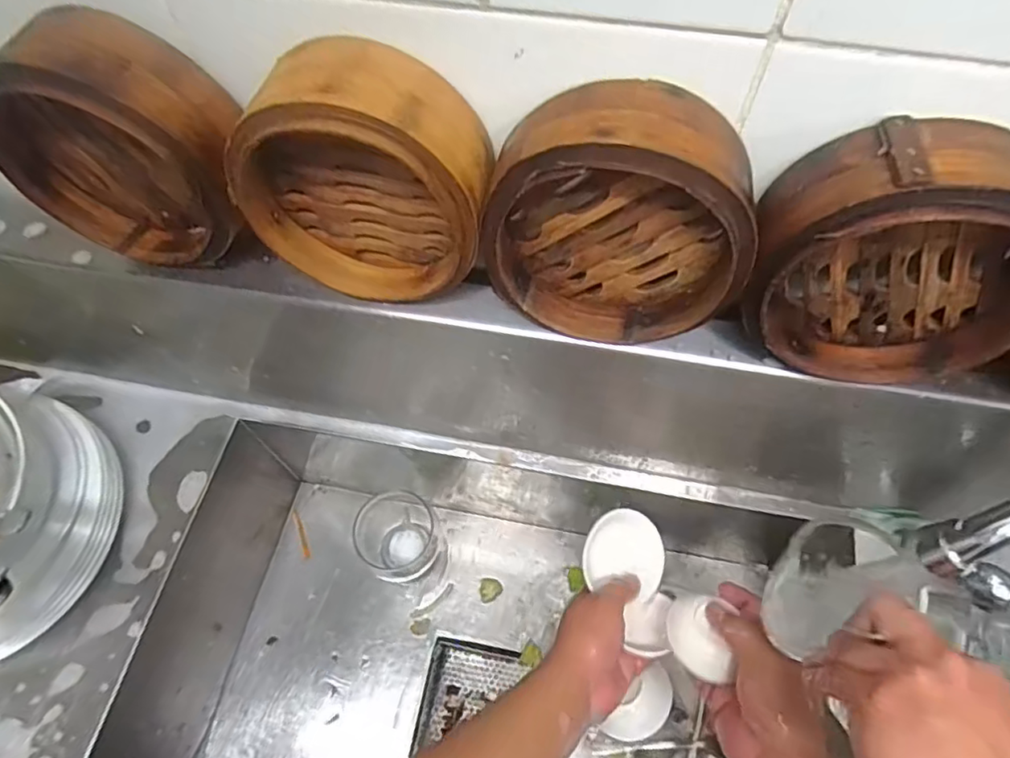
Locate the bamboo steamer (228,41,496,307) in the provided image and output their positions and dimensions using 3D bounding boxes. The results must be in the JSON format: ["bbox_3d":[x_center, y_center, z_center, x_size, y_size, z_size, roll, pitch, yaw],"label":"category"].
[{"bbox_3d":[-0.083,-0.112,0.348,0.148,0.139,0.063,6,62,4],"label":"bamboo steamer"}]

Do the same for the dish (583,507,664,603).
[{"bbox_3d":[0.114,0.162,0.556,0.080,0.009,0.073,0,90,-10],"label":"dish"}]

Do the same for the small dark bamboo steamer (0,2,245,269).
[{"bbox_3d":[-0.226,-0.139,0.356,0.145,0.151,0.066,13,63,8],"label":"small dark bamboo steamer"}]

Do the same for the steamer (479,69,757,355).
[{"bbox_3d":[0.064,-0.085,0.336,0.140,0.138,0.069,11,63,7],"label":"steamer"}]

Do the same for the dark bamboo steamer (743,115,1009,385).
[{"bbox_3d":[0.208,-0.061,0.319,0.146,0.135,0.071,9,62,6],"label":"dark bamboo steamer"}]

